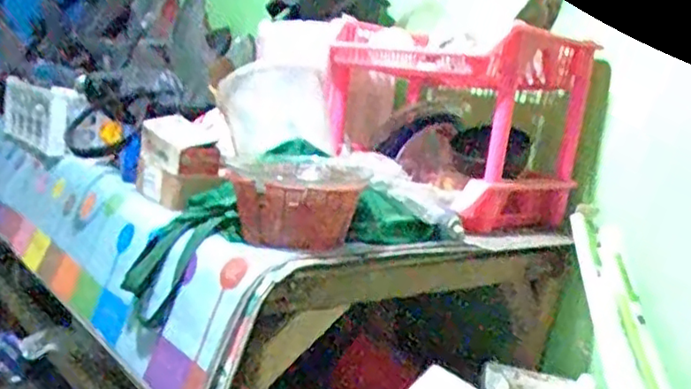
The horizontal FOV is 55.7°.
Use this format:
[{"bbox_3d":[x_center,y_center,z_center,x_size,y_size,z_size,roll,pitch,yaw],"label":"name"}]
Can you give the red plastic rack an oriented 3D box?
[{"bbox_3d":[0.199,-0.144,1.289,0.442,0.332,0.312,15,11,41],"label":"red plastic rack"}]

